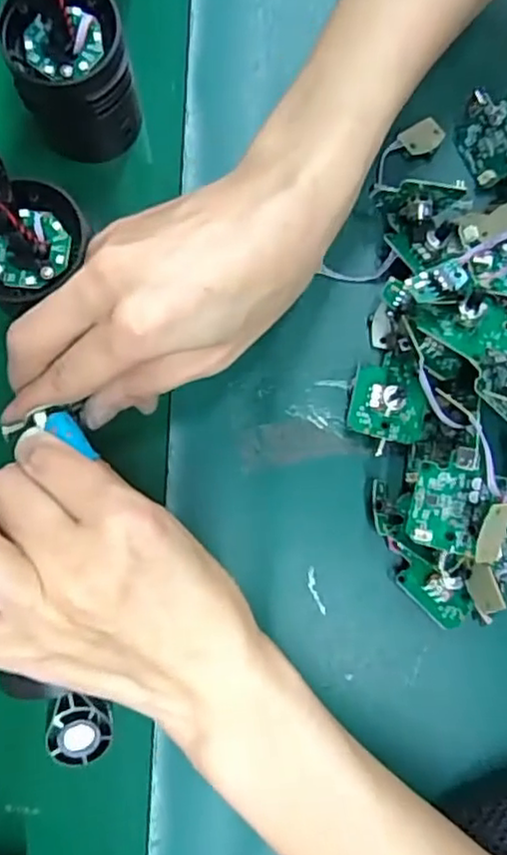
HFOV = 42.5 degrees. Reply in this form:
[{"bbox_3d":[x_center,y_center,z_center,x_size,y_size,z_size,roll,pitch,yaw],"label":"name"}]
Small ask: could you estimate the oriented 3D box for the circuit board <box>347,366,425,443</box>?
[{"bbox_3d":[0.065,-0.012,0.313,0.035,0.016,0.035,11,79,1],"label":"circuit board"}]

